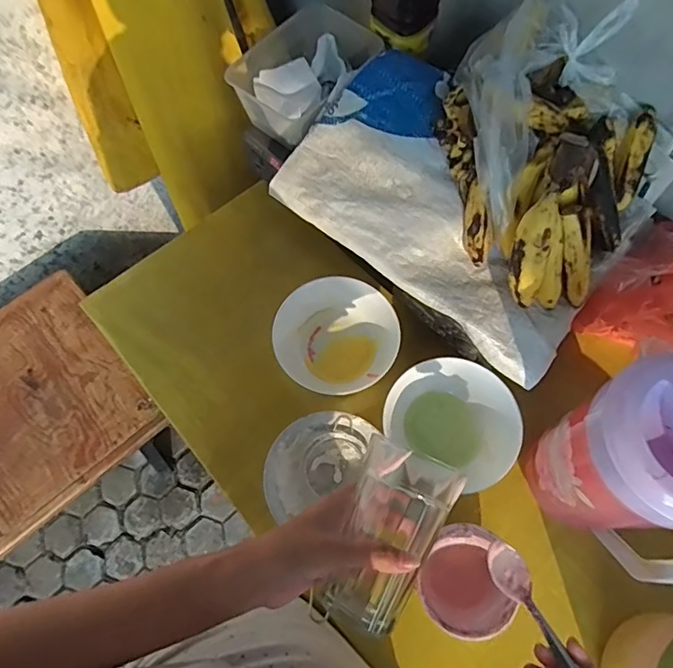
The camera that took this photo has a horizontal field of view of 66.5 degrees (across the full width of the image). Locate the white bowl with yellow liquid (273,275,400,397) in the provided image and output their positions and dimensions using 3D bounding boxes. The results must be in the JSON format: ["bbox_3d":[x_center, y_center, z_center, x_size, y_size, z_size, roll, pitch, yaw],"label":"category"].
[{"bbox_3d":[0.001,0.006,0.620,0.140,0.060,0.144,-1,68,2],"label":"white bowl with yellow liquid"}]

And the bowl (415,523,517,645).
[{"bbox_3d":[0.131,0.247,0.511,0.090,0.069,0.094,-1,68,2],"label":"bowl"}]

